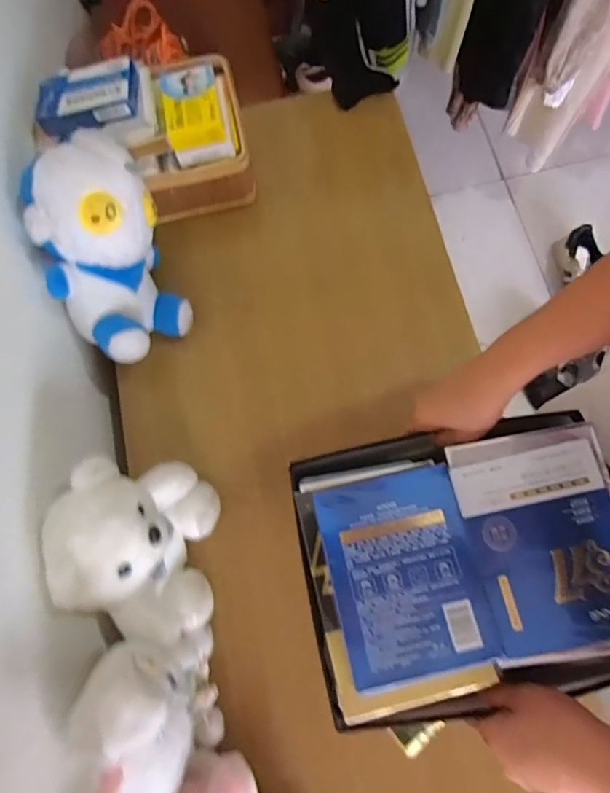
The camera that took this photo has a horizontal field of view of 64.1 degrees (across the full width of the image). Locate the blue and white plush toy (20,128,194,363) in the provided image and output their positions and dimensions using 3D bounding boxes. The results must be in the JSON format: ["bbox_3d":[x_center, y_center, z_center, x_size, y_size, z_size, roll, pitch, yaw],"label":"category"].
[{"bbox_3d":[-0.246,-0.177,0.611,0.141,0.166,0.253,-17,77,-4],"label":"blue and white plush toy"}]

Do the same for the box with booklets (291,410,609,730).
[{"bbox_3d":[0.135,0.142,0.423,0.263,0.072,0.226,-12,77,-2],"label":"box with booklets"}]

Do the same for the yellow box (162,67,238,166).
[{"bbox_3d":[-0.146,-0.389,0.675,0.090,0.065,0.122,-10,77,-2],"label":"yellow box"}]

